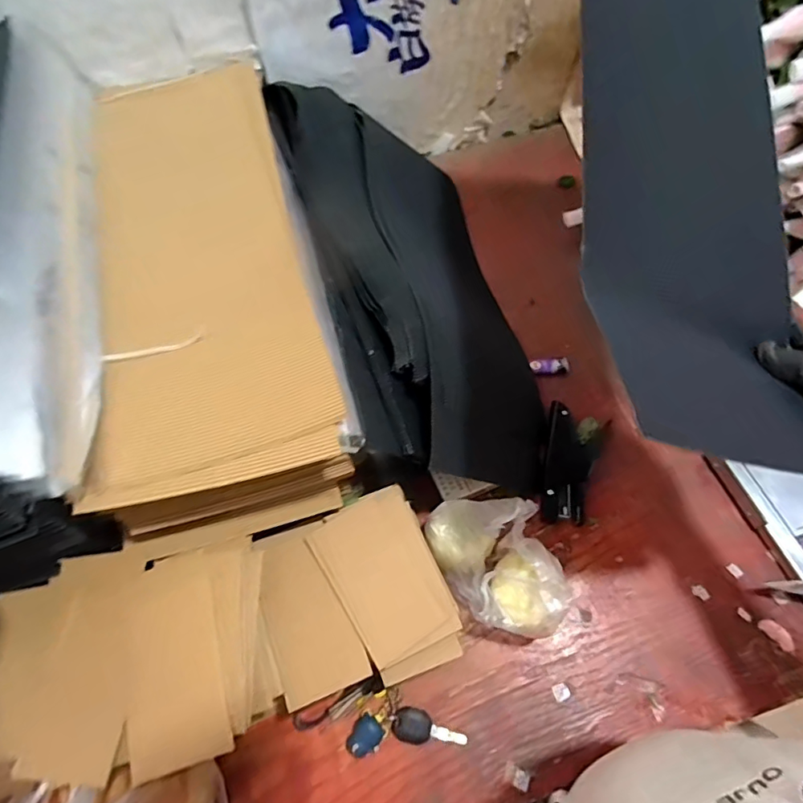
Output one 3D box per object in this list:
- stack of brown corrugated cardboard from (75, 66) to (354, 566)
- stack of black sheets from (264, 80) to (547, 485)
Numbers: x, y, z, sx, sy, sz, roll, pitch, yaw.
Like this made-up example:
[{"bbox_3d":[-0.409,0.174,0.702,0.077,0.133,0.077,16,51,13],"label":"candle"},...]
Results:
[{"bbox_3d":[-0.222,-0.160,0.586,0.225,0.126,0.616,-15,63,-4],"label":"stack of brown corrugated cardboard"},{"bbox_3d":[0.026,-0.175,0.644,0.296,0.058,0.567,5,57,-36],"label":"stack of black sheets"}]

